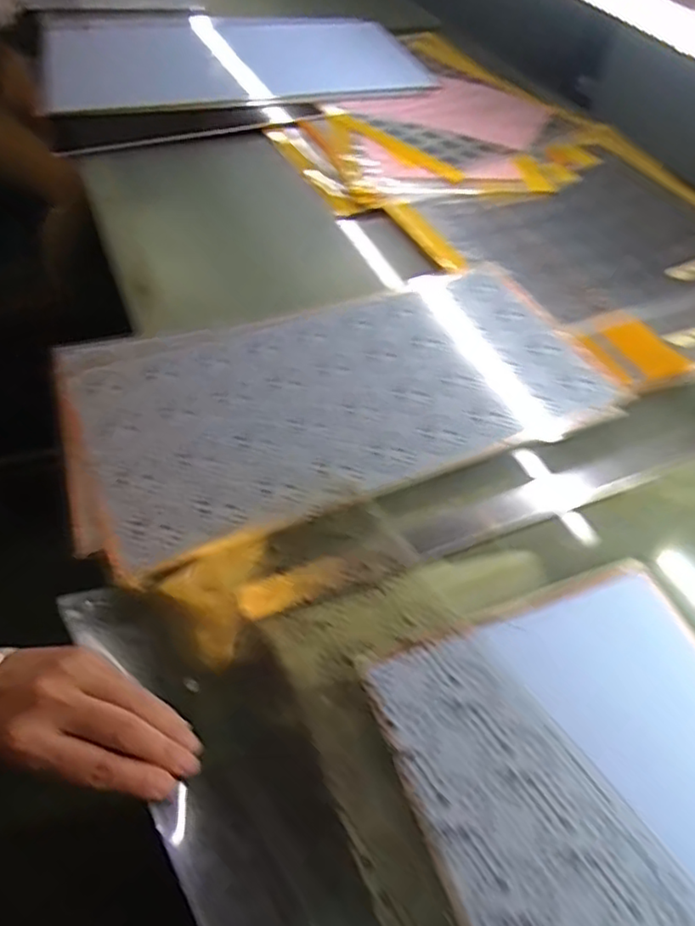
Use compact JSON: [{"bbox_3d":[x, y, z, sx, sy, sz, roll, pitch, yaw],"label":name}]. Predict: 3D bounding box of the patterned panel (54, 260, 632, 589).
[{"bbox_3d":[-0.008,-0.071,0.606,0.491,0.014,0.267,-18,54,-17],"label":"patterned panel"}]

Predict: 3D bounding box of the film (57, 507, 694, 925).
[{"bbox_3d":[0.047,0.212,0.353,0.236,0.051,0.474,-28,58,-24],"label":"film"}]

